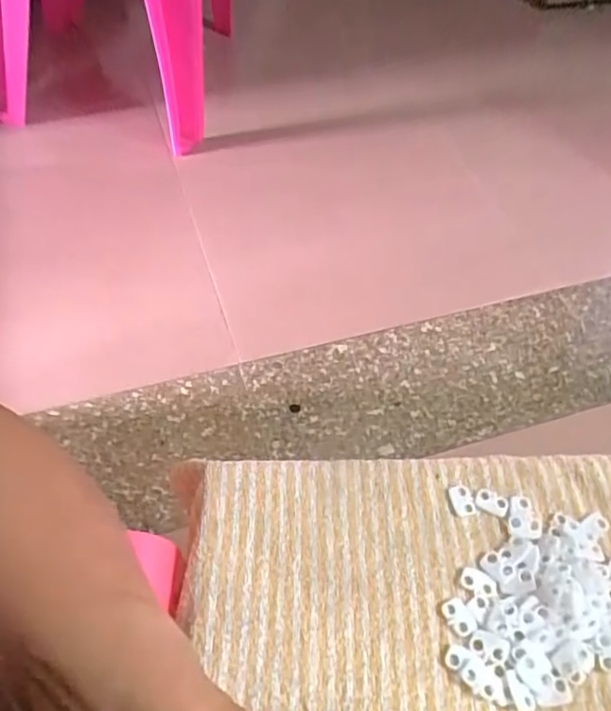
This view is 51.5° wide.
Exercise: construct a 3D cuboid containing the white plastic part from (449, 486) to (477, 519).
[{"bbox_3d":[0.091,0.084,0.366,0.013,0.004,0.018,-5,54,-7],"label":"white plastic part"}]

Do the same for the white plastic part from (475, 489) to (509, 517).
[{"bbox_3d":[0.108,0.085,0.365,0.018,0.004,0.012,27,57,16],"label":"white plastic part"}]

